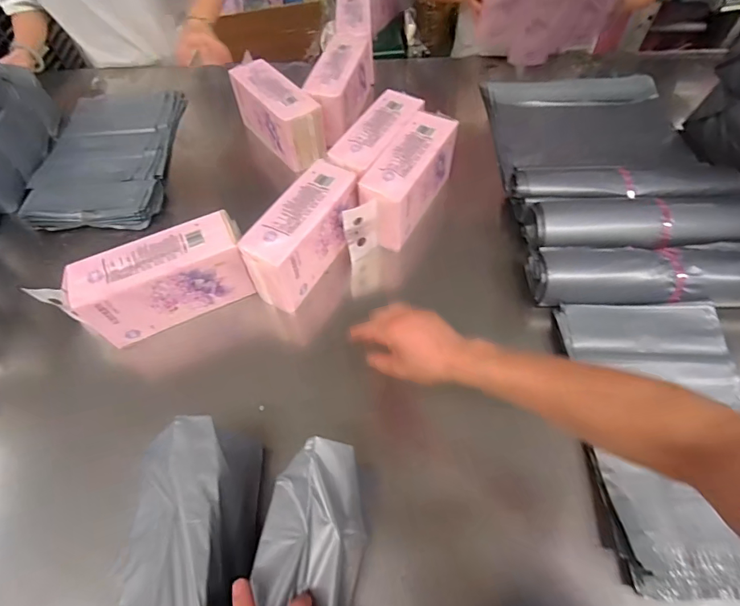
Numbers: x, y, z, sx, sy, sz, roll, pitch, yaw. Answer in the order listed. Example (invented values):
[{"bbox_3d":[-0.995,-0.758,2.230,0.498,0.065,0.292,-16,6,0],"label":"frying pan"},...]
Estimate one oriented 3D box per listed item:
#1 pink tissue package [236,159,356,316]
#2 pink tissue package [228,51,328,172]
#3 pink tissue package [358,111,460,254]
[{"bbox_3d":[-0.108,-0.118,0.719,0.103,0.118,0.245,25,61,16],"label":"pink tissue package"},{"bbox_3d":[-0.200,-0.416,0.923,0.098,0.118,0.253,-35,63,-20],"label":"pink tissue package"},{"bbox_3d":[0.073,-0.234,0.789,0.099,0.121,0.252,24,61,16],"label":"pink tissue package"}]

